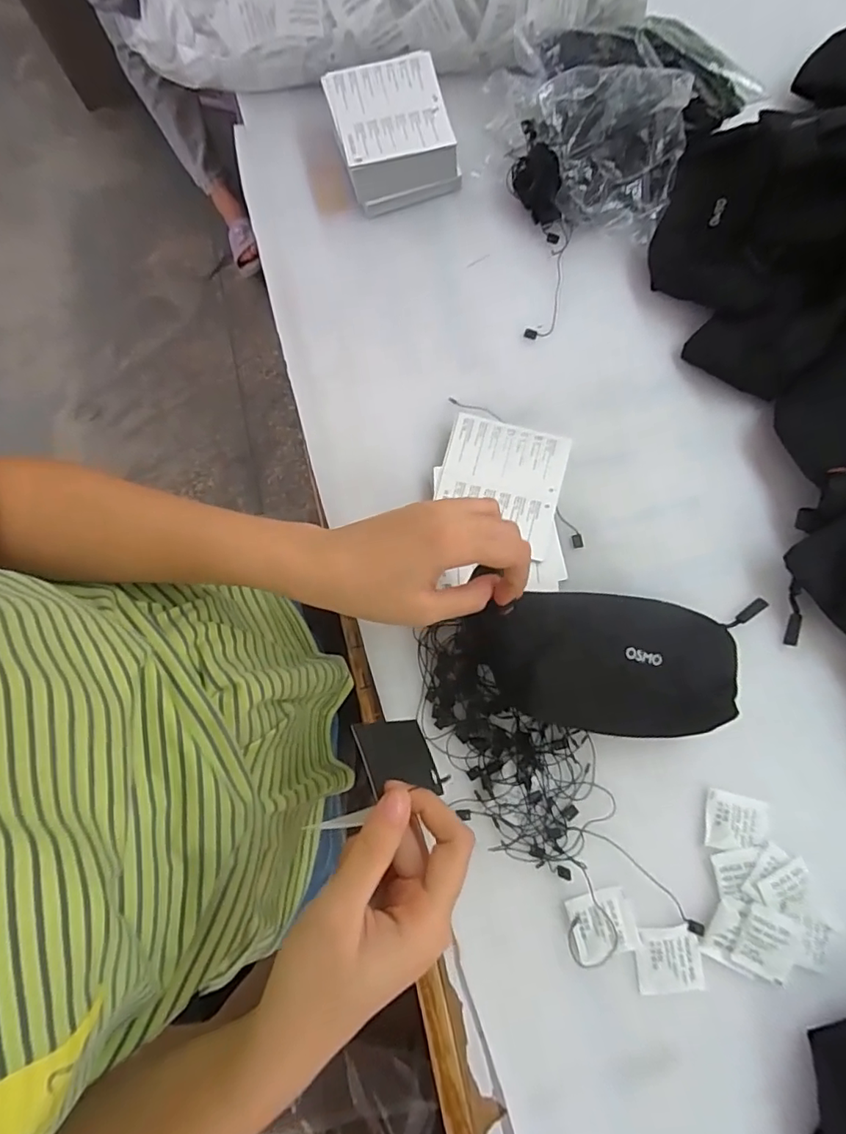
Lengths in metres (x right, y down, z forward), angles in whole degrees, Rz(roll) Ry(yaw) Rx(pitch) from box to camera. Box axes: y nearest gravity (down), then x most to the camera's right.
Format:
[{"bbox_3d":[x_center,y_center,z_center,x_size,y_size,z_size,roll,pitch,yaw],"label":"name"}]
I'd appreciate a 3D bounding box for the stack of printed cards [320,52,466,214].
[{"bbox_3d":[-0.027,-0.370,0.473,0.092,0.053,0.101,-16,79,-3],"label":"stack of printed cards"}]

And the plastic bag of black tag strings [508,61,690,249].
[{"bbox_3d":[0.141,-0.330,0.439,0.127,0.083,0.083,25,80,5],"label":"plastic bag of black tag strings"}]

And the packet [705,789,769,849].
[{"bbox_3d":[0.217,0.177,0.380,0.041,0.004,0.036,11,79,3],"label":"packet"}]

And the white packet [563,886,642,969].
[{"bbox_3d":[0.120,0.241,0.367,0.042,0.006,0.041,-14,79,-2],"label":"white packet"}]

